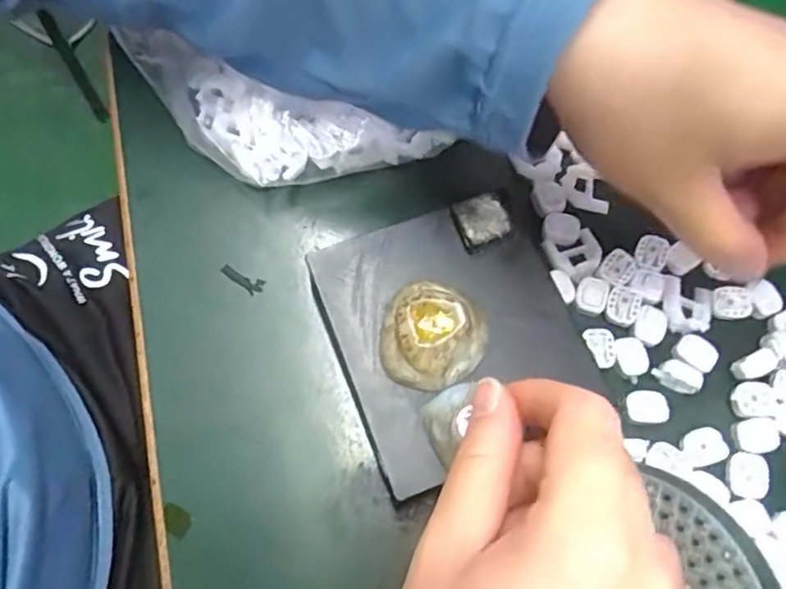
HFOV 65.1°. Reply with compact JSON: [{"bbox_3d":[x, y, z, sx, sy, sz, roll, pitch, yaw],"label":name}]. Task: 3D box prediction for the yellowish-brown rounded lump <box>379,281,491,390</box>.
[{"bbox_3d":[0.015,0.016,0.234,0.038,0.013,0.038,1,68,-2],"label":"yellowish-brown rounded lump"}]

